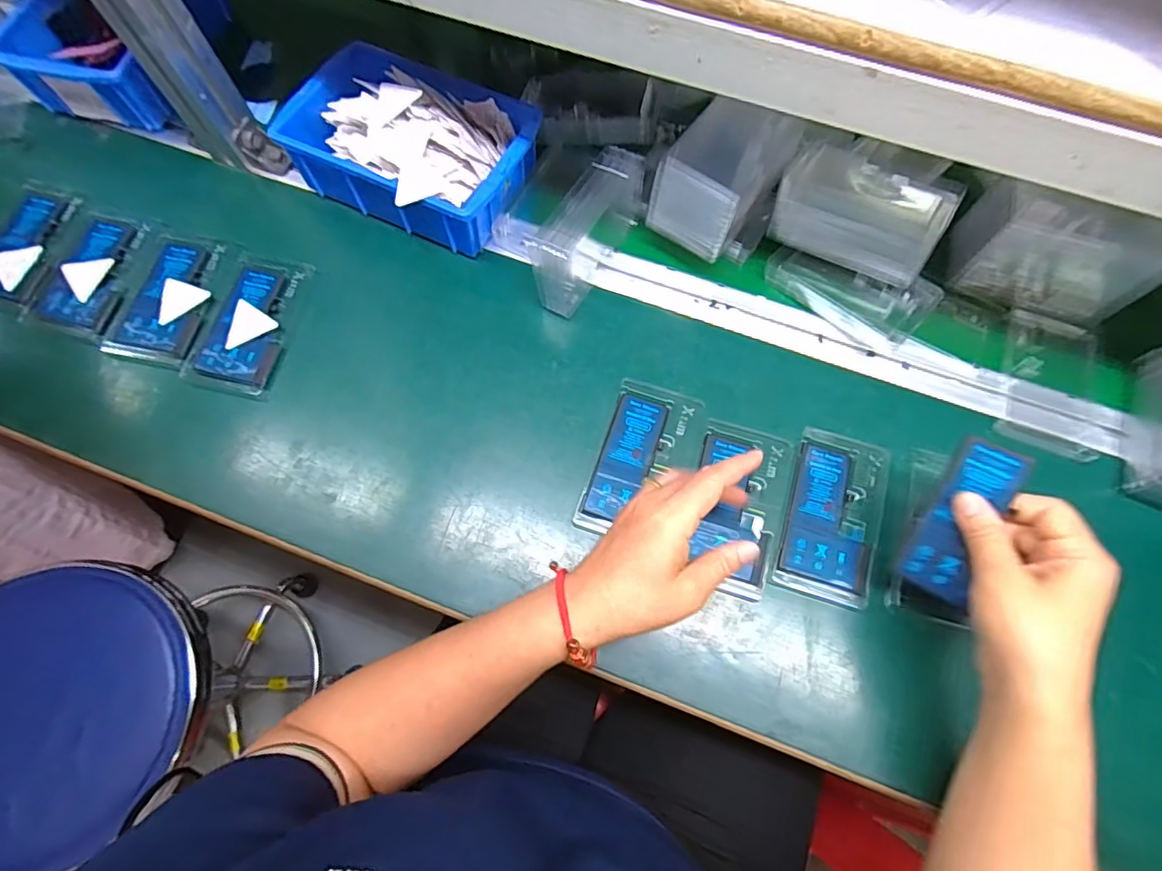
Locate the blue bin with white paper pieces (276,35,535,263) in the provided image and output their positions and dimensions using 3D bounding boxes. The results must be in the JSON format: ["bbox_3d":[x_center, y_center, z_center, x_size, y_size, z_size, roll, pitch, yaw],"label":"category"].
[{"bbox_3d":[-0.149,-0.265,0.499,0.208,0.071,0.155,21,73,8],"label":"blue bin with white paper pieces"}]

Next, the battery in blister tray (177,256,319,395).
[{"bbox_3d":[-0.283,-0.099,0.480,0.069,0.012,0.127,14,73,6],"label":"battery in blister tray"}]

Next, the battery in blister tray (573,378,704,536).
[{"bbox_3d":[0.047,0.020,0.437,0.066,0.008,0.128,19,74,8],"label":"battery in blister tray"}]

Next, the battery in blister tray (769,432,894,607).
[{"bbox_3d":[0.194,0.060,0.425,0.070,0.004,0.127,17,73,7],"label":"battery in blister tray"}]

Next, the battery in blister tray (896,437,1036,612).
[{"bbox_3d":[0.246,0.055,0.359,0.042,0.008,0.103,24,101,37],"label":"battery in blister tray"}]

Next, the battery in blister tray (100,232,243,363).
[{"bbox_3d":[-0.357,-0.124,0.487,0.079,0.006,0.121,12,73,6],"label":"battery in blister tray"}]

